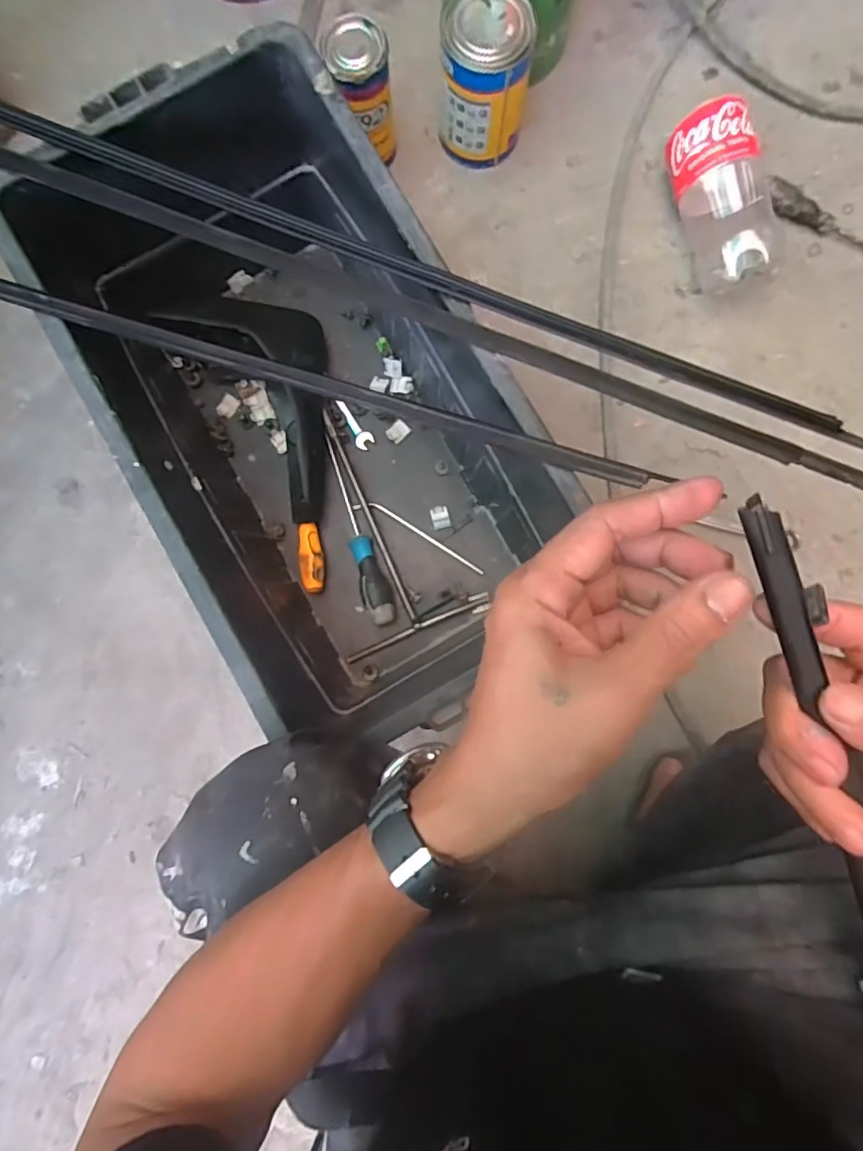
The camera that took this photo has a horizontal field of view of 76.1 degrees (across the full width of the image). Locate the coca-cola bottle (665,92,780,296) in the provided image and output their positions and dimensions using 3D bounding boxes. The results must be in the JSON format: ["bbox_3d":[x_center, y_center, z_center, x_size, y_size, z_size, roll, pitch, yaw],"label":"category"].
[{"bbox_3d":[0.354,-0.449,0.660,0.083,0.082,0.203,-21,101,1],"label":"coca-cola bottle"}]

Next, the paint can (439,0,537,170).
[{"bbox_3d":[0.062,-0.578,0.656,0.099,0.143,0.097,0,85,0],"label":"paint can"}]

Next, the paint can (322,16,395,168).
[{"bbox_3d":[-0.074,-0.548,0.639,0.070,0.148,0.068,0,85,0],"label":"paint can"}]

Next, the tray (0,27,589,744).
[{"bbox_3d":[-0.117,-0.163,0.565,0.305,0.239,0.548,-30,88,-1],"label":"tray"}]

